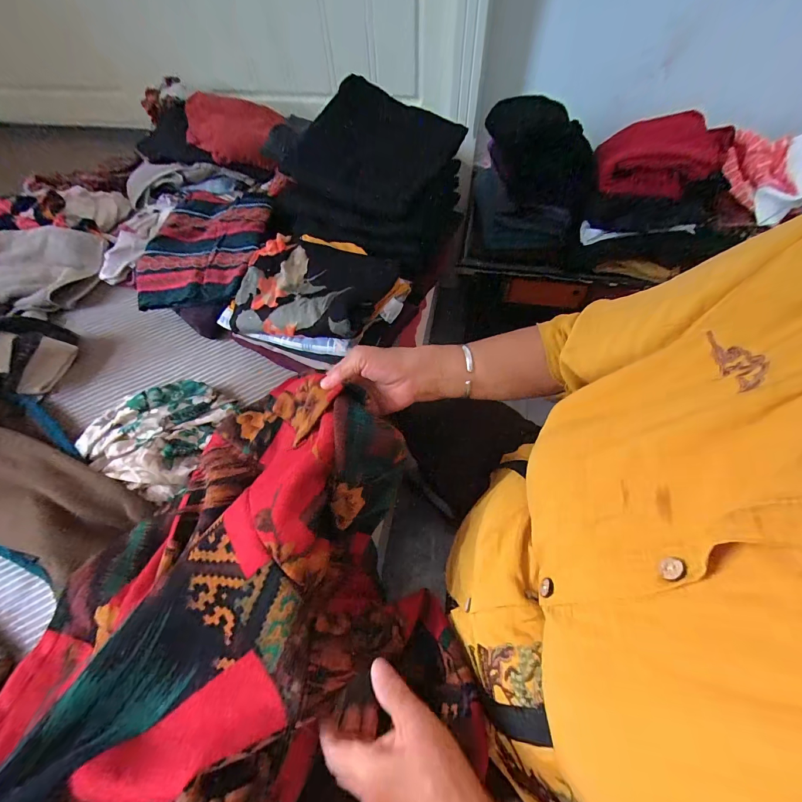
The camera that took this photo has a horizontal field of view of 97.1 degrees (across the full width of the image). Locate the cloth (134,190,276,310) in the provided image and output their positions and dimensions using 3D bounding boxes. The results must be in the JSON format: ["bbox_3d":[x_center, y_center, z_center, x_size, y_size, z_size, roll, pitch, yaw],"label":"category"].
[{"bbox_3d":[-0.357,-0.292,0.656,0.214,0.054,0.269,-3,56,0],"label":"cloth"}]

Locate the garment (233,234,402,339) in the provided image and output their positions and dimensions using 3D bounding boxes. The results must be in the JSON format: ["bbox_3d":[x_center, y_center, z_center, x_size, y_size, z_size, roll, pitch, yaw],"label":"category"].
[{"bbox_3d":[-0.137,-0.179,0.553,0.222,0.054,0.188,15,58,12],"label":"garment"}]

